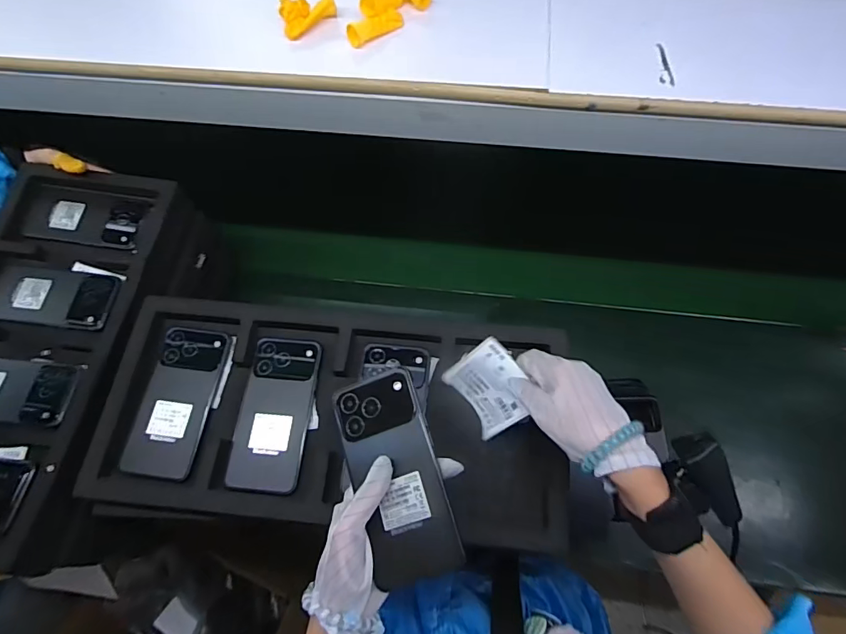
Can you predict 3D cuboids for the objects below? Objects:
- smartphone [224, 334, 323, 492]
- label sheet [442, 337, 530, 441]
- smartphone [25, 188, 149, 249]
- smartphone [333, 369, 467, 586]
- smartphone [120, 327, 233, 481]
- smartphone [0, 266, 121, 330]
[{"bbox_3d":[-0.157,0.101,0.490,0.074,0.010,0.160,5,67,4],"label":"smartphone"},{"bbox_3d":[0.068,0.072,0.460,0.081,0.072,0.014,51,31,4],"label":"label sheet"},{"bbox_3d":[-0.454,-0.134,0.620,0.146,0.010,0.072,7,77,-5],"label":"smartphone"},{"bbox_3d":[-0.024,0.126,0.375,0.073,0.007,0.161,-23,69,8],"label":"smartphone"},{"bbox_3d":[-0.263,0.089,0.495,0.075,0.013,0.159,6,67,4],"label":"smartphone"},{"bbox_3d":[-0.456,-0.027,0.564,0.166,0.011,0.075,7,67,5],"label":"smartphone"}]

